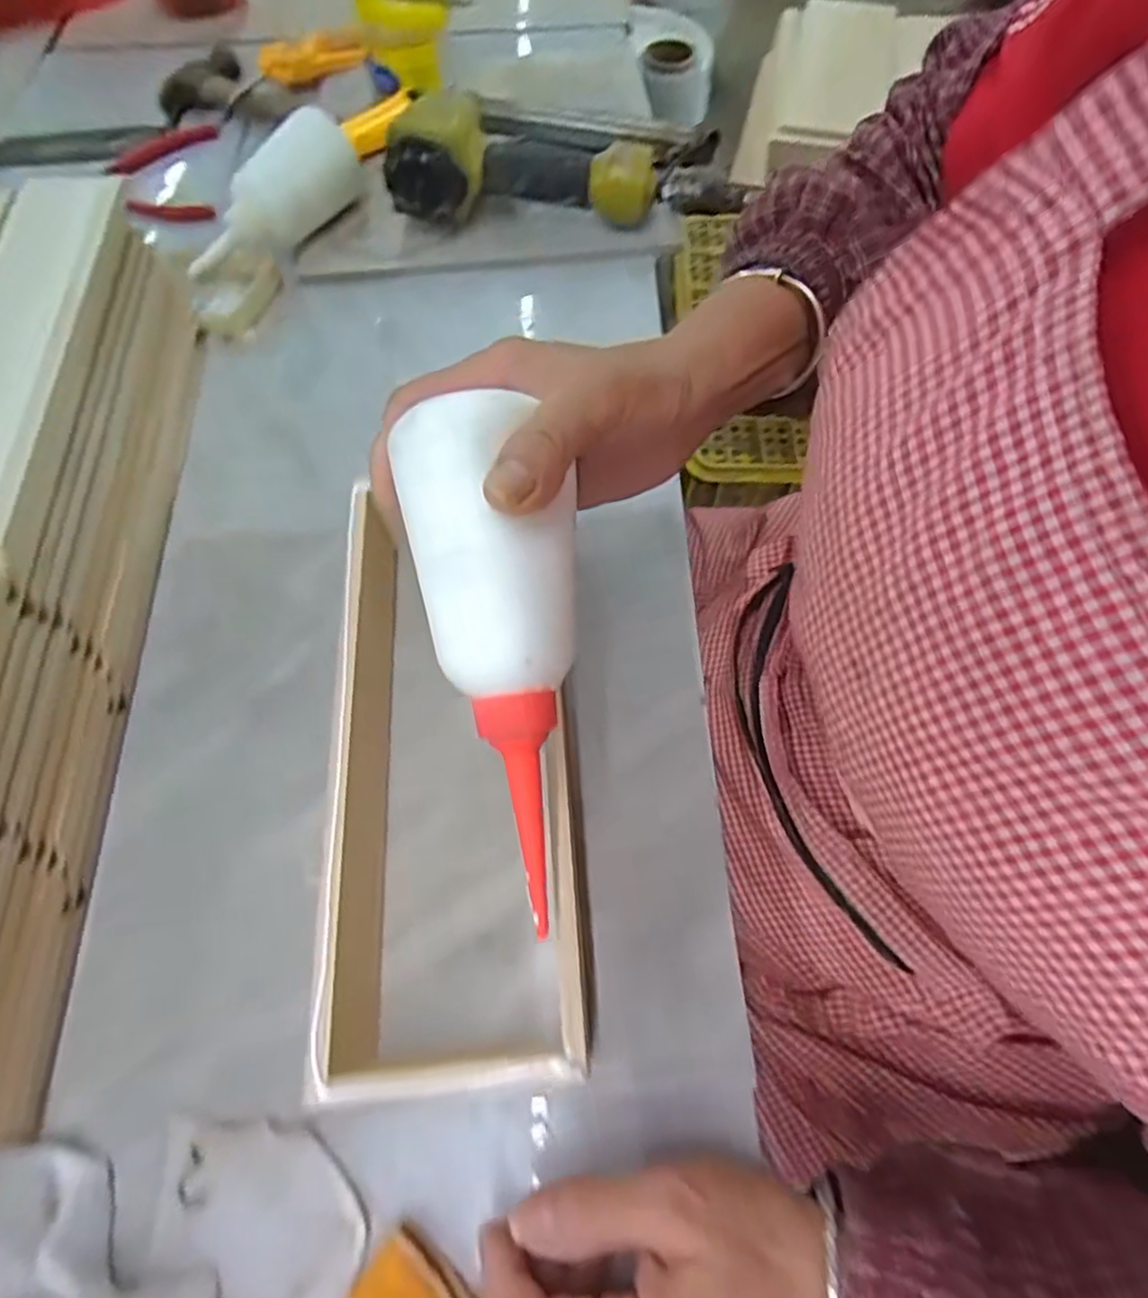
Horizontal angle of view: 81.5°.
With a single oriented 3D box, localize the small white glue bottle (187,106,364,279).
[{"bbox_3d":[-0.226,-0.335,0.504,0.048,0.065,0.155,30,68,14],"label":"small white glue bottle"}]

